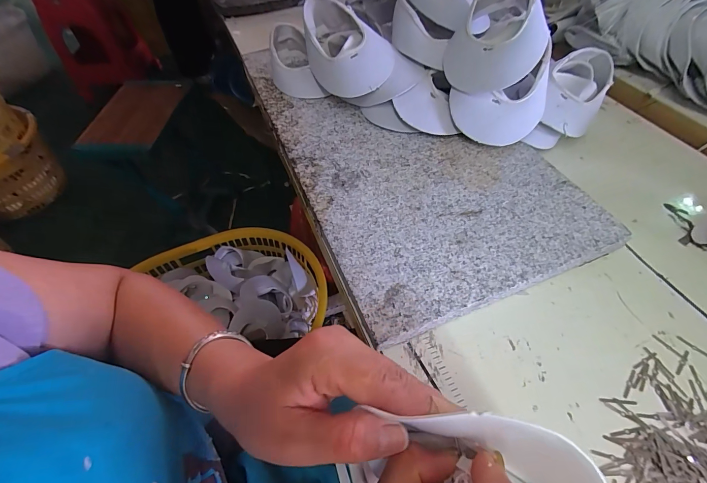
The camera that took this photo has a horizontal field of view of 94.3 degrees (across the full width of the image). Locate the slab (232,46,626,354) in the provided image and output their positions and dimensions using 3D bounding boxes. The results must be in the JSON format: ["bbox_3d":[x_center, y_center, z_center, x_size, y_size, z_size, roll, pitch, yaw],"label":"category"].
[{"bbox_3d":[0.052,-0.147,0.478,0.299,0.038,0.548,-20,54,-11],"label":"slab"}]

